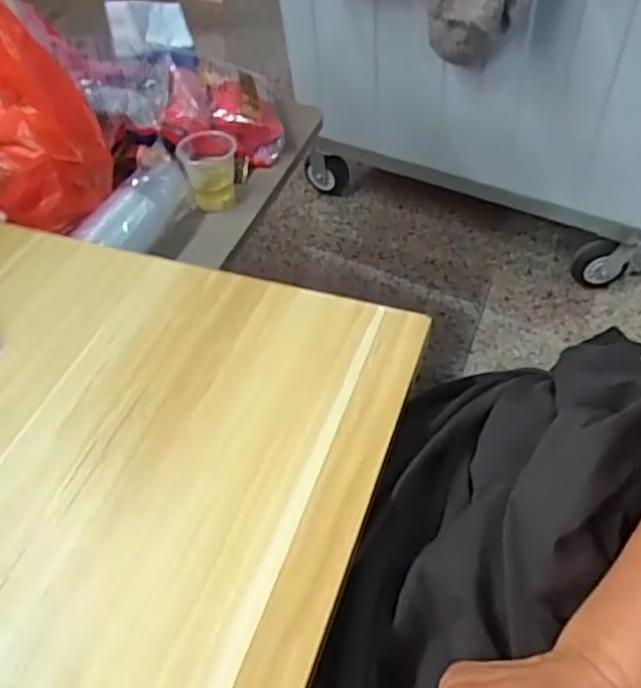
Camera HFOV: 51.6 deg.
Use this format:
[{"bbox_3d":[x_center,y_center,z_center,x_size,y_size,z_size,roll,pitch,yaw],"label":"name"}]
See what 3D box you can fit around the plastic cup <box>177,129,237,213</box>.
[{"bbox_3d":[-0.134,-0.215,0.812,0.071,0.076,0.082,-12,49,-8],"label":"plastic cup"}]

